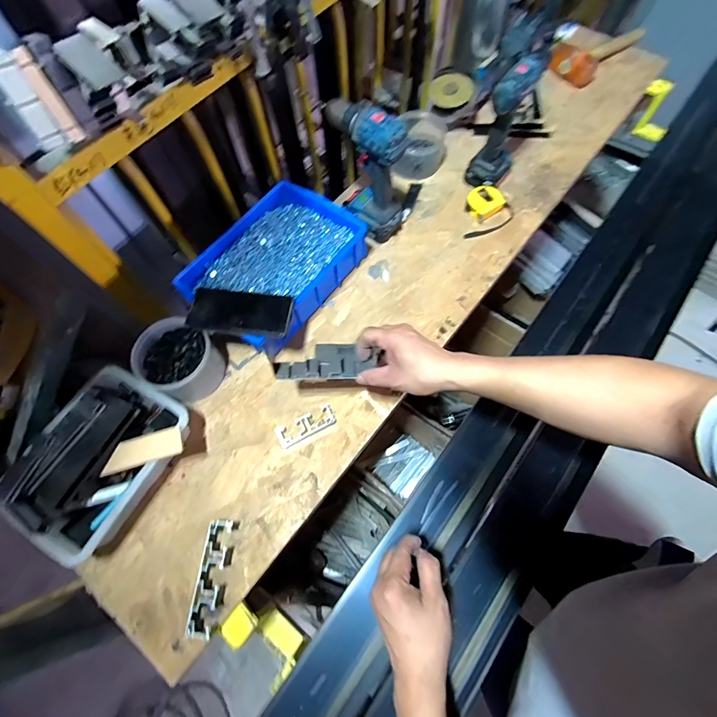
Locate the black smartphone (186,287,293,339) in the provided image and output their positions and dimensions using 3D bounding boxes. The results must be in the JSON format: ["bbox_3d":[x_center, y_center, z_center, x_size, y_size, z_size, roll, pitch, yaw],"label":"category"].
[{"bbox_3d":[-0.182,-0.071,0.583,0.151,0.013,0.071,7,69,-3],"label":"black smartphone"}]

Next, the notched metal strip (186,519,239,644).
[{"bbox_3d":[-0.198,0.295,0.513,0.032,0.034,0.136,5,66,4],"label":"notched metal strip"}]

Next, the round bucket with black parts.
[{"bbox_3d":[-0.291,0.004,0.614,0.110,0.083,0.106,0,66,1],"label":"round bucket with black parts"}]

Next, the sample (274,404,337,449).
[{"bbox_3d":[-0.082,0.107,0.598,0.093,0.022,0.035,-27,68,-10],"label":"sample"}]

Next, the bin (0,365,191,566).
[{"bbox_3d":[-0.366,0.148,0.552,0.192,0.085,0.232,30,70,14],"label":"bin"}]

